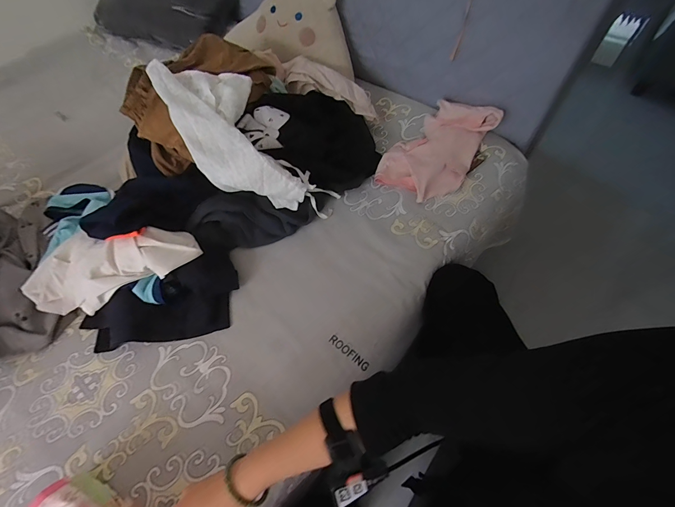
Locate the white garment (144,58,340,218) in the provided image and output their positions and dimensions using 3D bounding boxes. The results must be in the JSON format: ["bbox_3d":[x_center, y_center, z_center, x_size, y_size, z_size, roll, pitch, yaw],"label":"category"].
[{"bbox_3d":[-0.199,-0.232,0.656,0.442,0.127,0.198,46,67,-5],"label":"white garment"}]

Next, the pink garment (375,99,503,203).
[{"bbox_3d":[0.240,-0.262,0.766,0.190,0.093,0.285,36,66,20],"label":"pink garment"}]

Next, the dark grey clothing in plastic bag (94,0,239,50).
[{"bbox_3d":[-0.587,-0.871,1.091,0.452,0.150,0.293,28,63,18],"label":"dark grey clothing in plastic bag"}]

